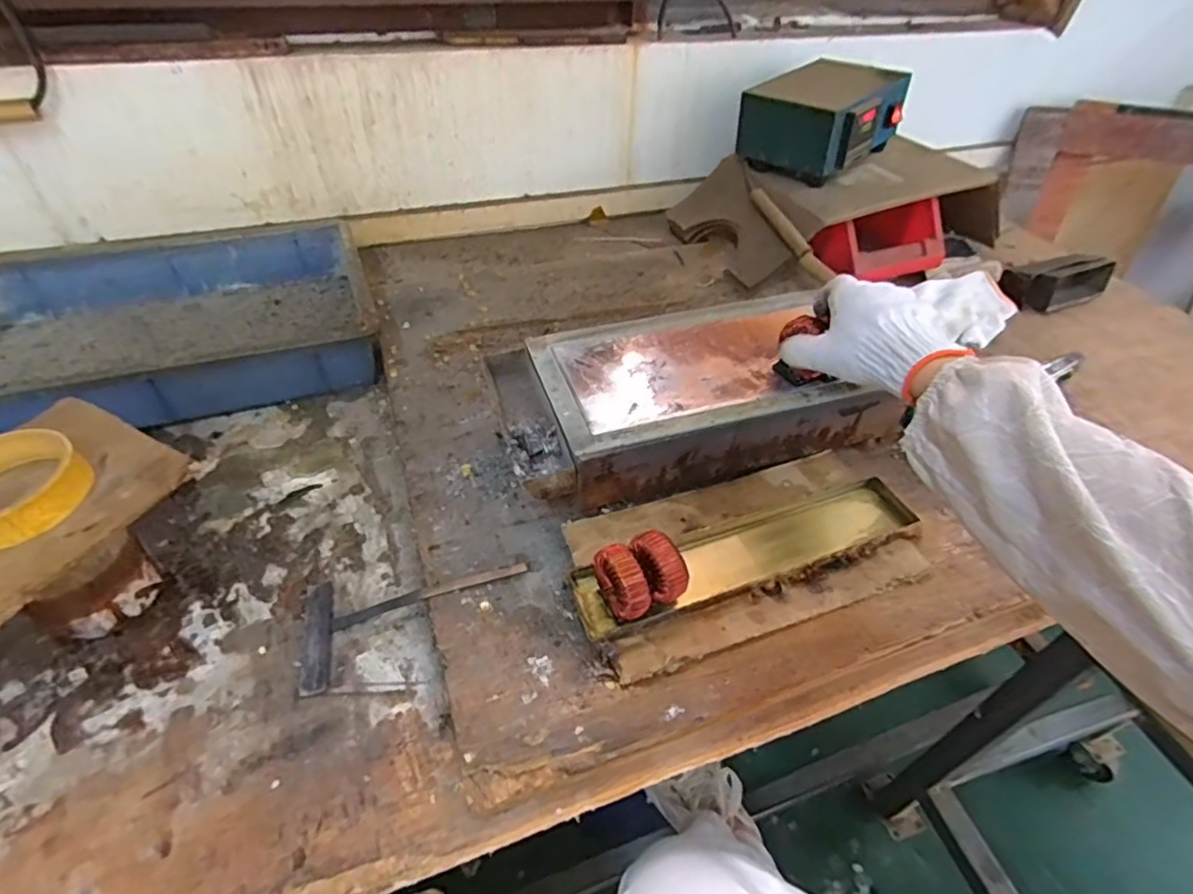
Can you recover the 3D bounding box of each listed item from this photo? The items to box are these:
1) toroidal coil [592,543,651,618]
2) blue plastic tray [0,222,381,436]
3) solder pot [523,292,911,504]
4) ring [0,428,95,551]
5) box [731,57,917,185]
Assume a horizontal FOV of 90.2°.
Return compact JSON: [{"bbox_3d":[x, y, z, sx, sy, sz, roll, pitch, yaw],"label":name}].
[{"bbox_3d":[0.017,0.103,0.438,0.024,0.056,0.055,-21,49,-23],"label":"toroidal coil"},{"bbox_3d":[-0.488,-0.135,0.683,0.433,0.088,0.314,-17,47,-19],"label":"blue plastic tray"},{"bbox_3d":[0.115,-0.057,0.583,0.333,0.083,0.177,-12,46,-15],"label":"solder pot"},{"bbox_3d":[-0.390,0.028,0.394,0.090,0.028,0.085,1,44,-1],"label":"ring"},{"bbox_3d":[0.324,-0.468,0.859,0.157,0.113,0.192,34,52,28],"label":"box"}]

